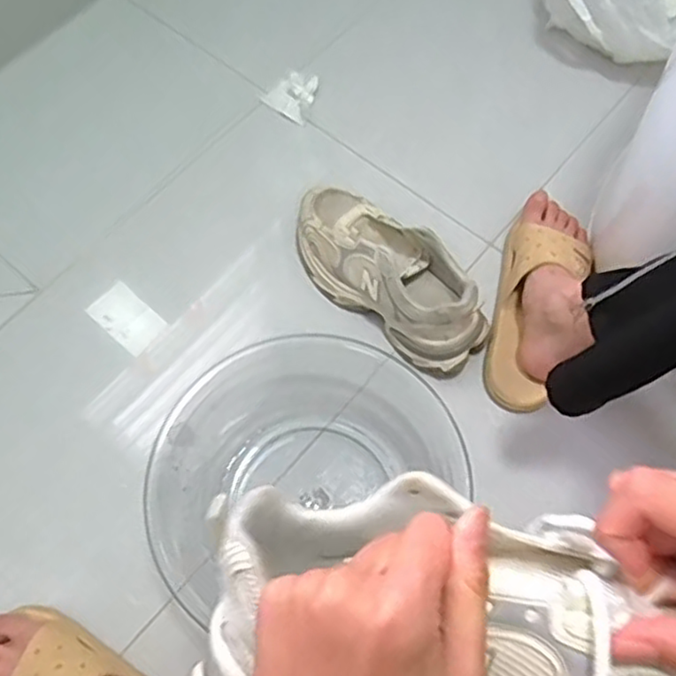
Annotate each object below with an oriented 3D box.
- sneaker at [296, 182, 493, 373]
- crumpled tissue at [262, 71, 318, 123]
[{"bbox_3d":[0.055,-0.082,0.835,0.283,0.114,0.102,41,71,16],"label":"sneaker"},{"bbox_3d":[-0.061,-0.355,1.003,0.072,0.020,0.071,38,70,15],"label":"crumpled tissue"}]

